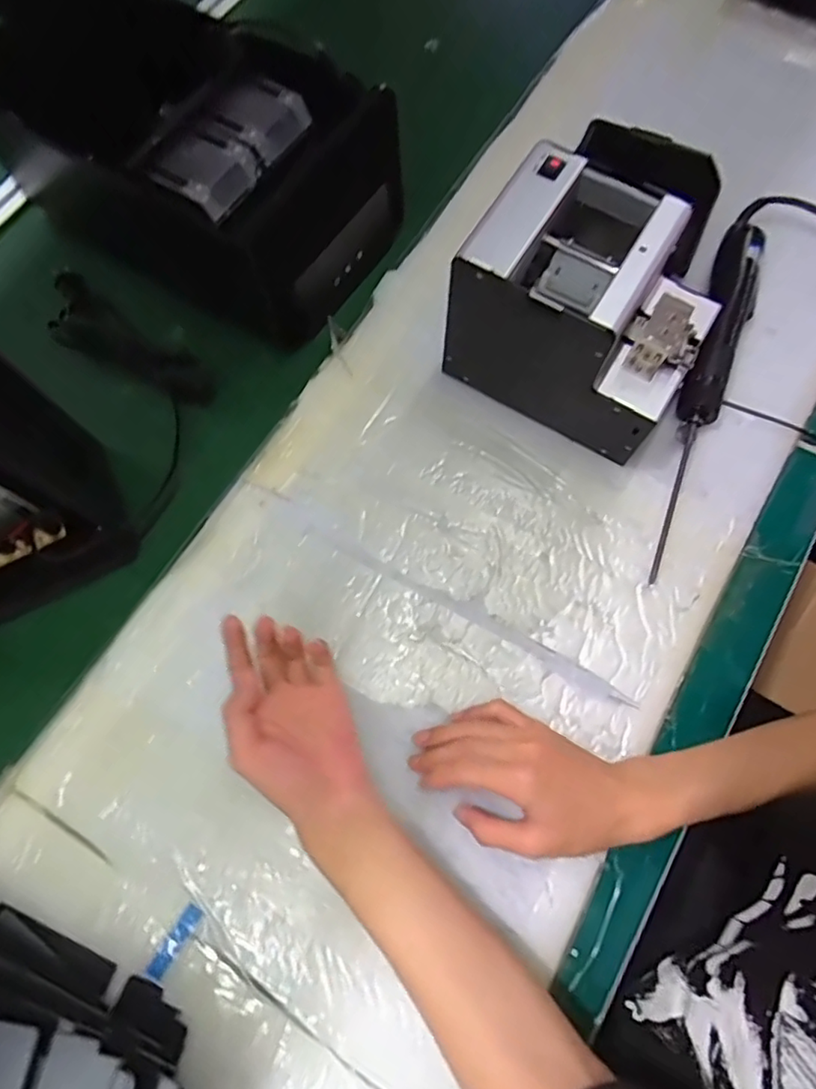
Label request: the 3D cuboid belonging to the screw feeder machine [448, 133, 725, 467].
[{"bbox_3d":[0.131,-0.183,0.472,0.190,0.147,0.121,28,74,10],"label":"screw feeder machine"}]

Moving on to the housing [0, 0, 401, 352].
[{"bbox_3d":[-0.192,-0.349,0.547,0.333,0.126,0.197,30,74,10],"label":"housing"}]

